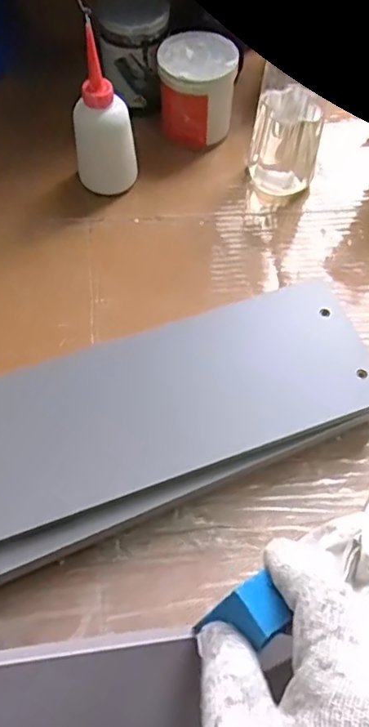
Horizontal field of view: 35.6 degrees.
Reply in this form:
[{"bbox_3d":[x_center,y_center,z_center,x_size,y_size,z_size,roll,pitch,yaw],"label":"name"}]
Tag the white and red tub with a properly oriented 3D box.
[{"bbox_3d":[0.012,-0.294,0.635,0.083,0.099,0.084,-2,60,-3],"label":"white and red tub"}]

